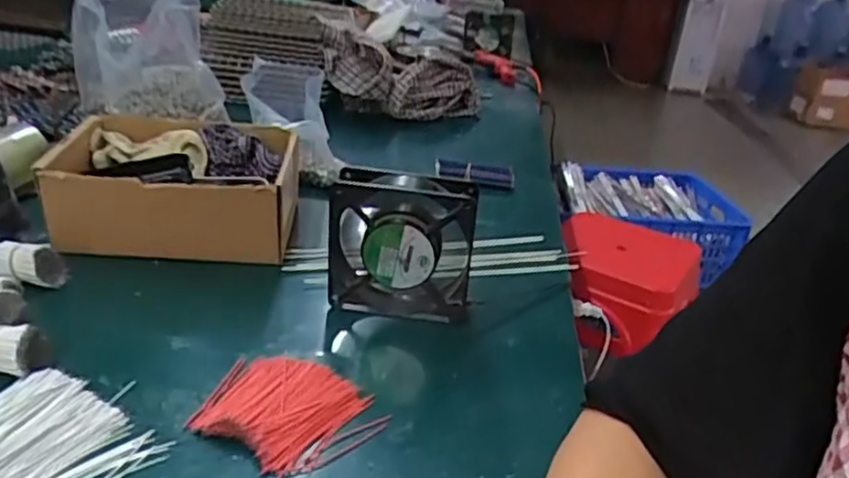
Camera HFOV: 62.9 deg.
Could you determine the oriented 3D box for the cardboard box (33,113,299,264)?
[{"bbox_3d":[-0.245,-0.055,0.699,0.211,0.082,0.171,3,25,-7],"label":"cardboard box"}]

